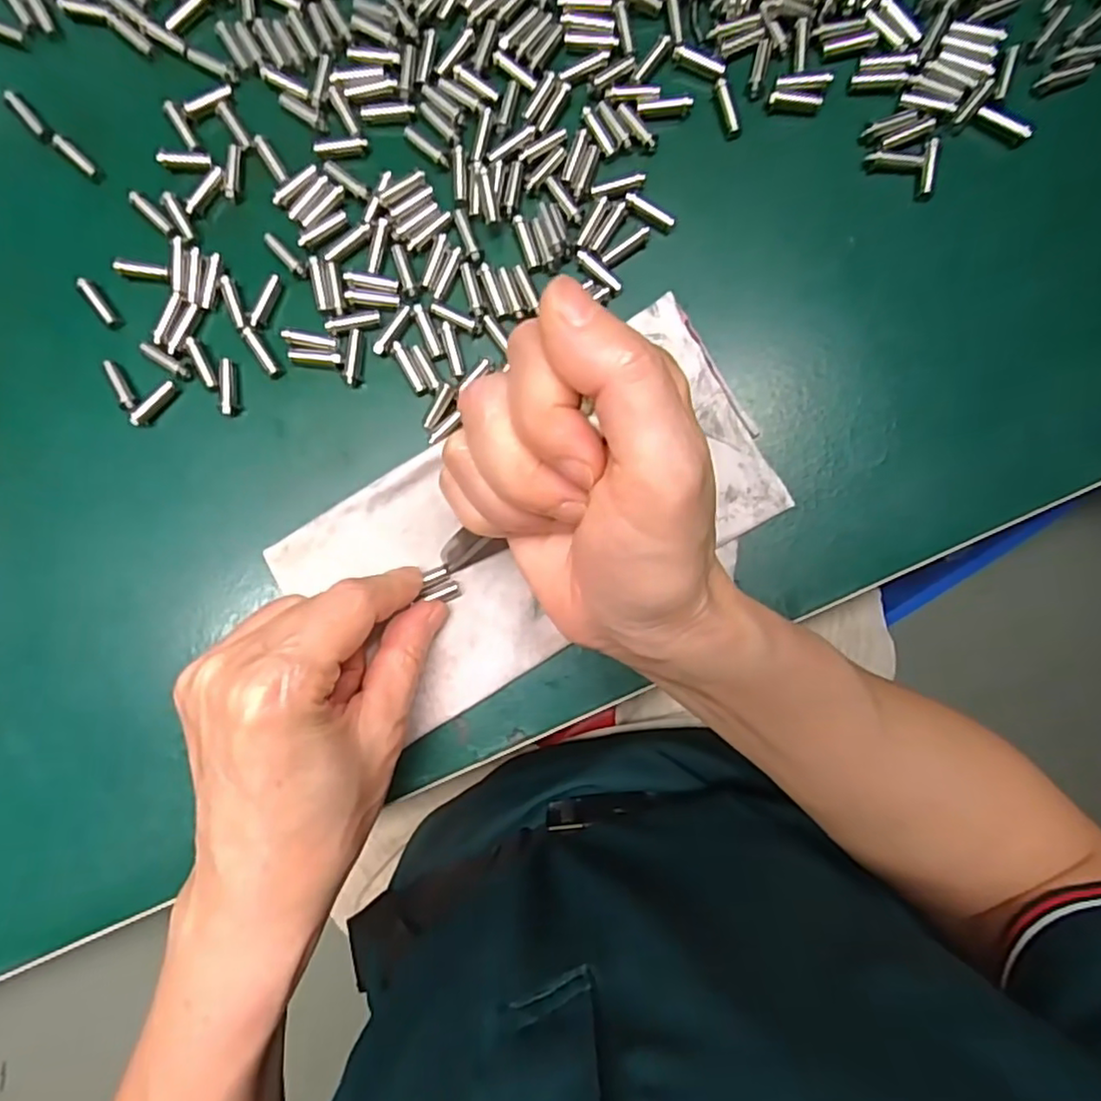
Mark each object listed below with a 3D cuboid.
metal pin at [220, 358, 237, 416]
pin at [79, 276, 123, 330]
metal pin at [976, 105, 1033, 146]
[{"bbox_3d":[-0.123,-0.063,0.248,0.005,0.004,0.022,-3,88,-1],"label":"metal pin"},{"bbox_3d":[-0.173,-0.095,0.251,0.005,0.004,0.022,-35,89,-2],"label":"pin"},{"bbox_3d":[0.170,-0.160,0.244,0.020,0.007,0.005,36,87,0],"label":"metal pin"}]

